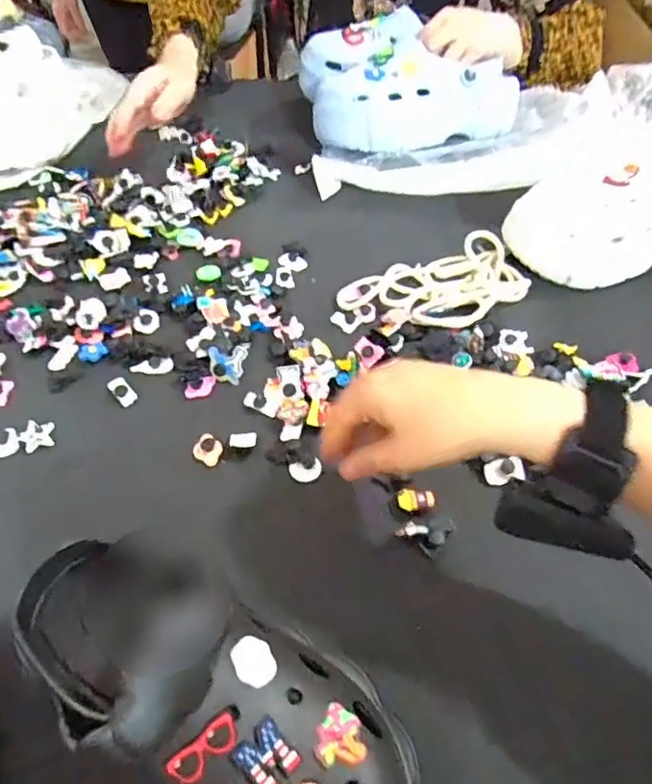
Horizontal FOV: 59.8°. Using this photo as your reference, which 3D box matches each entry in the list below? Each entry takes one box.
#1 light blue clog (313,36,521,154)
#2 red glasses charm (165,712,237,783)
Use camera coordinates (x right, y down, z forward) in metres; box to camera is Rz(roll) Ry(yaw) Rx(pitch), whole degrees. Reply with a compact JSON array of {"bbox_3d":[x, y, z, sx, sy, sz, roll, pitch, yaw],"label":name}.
[{"bbox_3d":[0.114,-0.361,0.697,0.239,0.083,0.123,-23,56,-18],"label":"light blue clog"},{"bbox_3d":[-0.054,0.159,0.251,0.032,0.009,0.013,-32,59,-24],"label":"red glasses charm"}]

